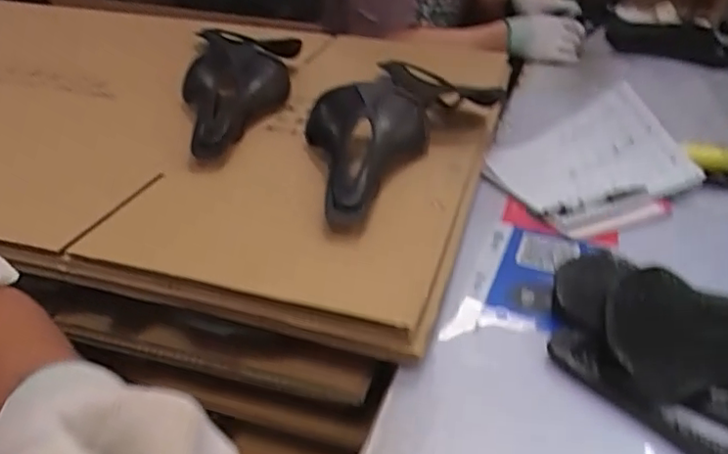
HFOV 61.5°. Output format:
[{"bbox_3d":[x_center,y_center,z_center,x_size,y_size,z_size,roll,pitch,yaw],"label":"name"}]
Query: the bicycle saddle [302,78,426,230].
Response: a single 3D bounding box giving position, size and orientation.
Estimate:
[{"bbox_3d":[0.004,-0.079,0.630,0.127,0.060,0.248,0,32,-2],"label":"bicycle saddle"}]

